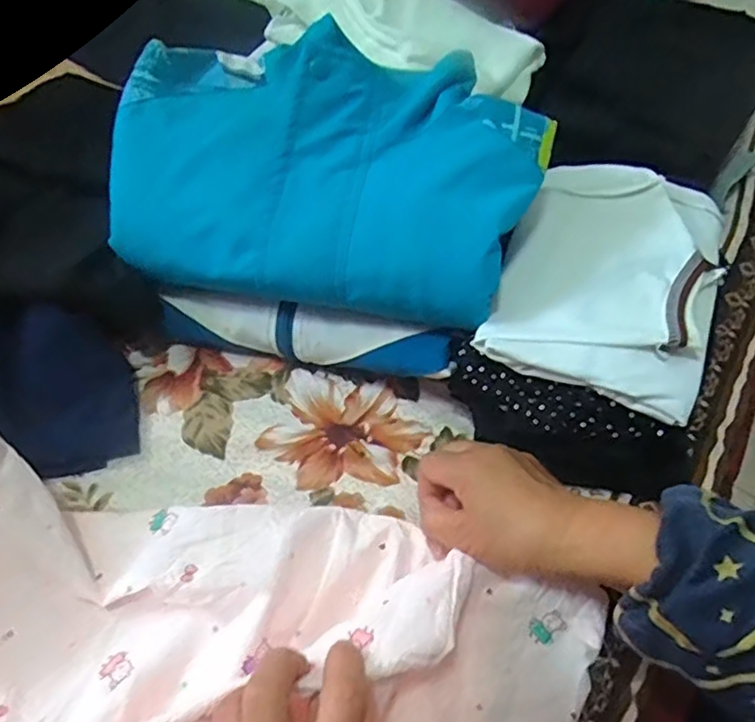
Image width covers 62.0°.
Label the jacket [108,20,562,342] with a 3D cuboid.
[{"bbox_3d":[-0.038,-0.150,0.478,0.311,0.102,0.208,15,55,7],"label":"jacket"}]

